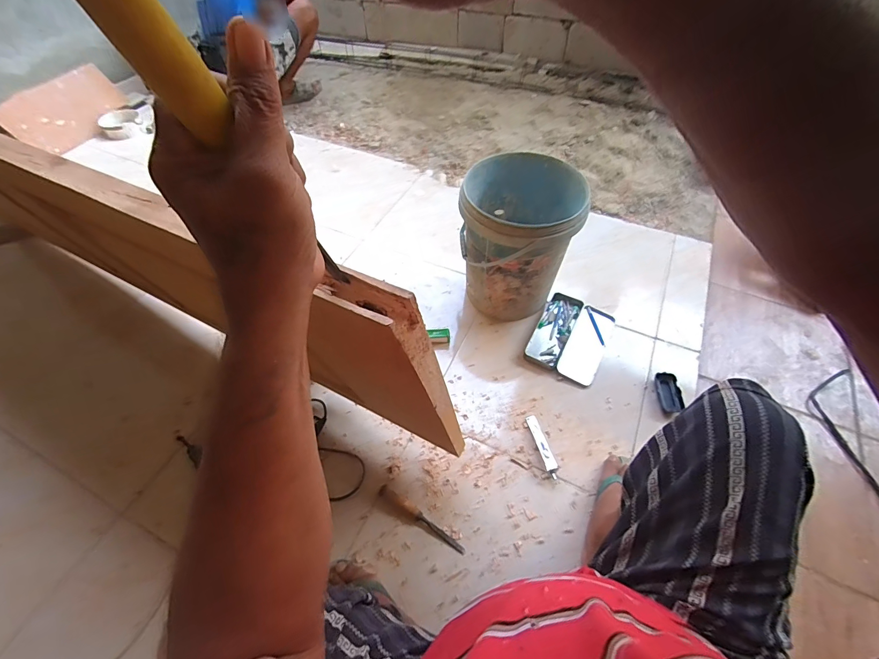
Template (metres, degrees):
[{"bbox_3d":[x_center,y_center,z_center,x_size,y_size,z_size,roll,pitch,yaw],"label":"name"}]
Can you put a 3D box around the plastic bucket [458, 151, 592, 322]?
[{"bbox_3d":[0.212,-0.248,1.060,0.298,0.329,0.304,-1,56,1],"label":"plastic bucket"}]

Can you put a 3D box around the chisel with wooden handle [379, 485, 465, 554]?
[{"bbox_3d":[-0.039,0.401,0.812,0.215,0.021,0.024,29,60,18],"label":"chisel with wooden handle"}]

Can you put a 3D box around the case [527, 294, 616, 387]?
[{"bbox_3d":[0.377,0.020,1.096,0.194,0.022,0.265,25,59,16],"label":"case"}]

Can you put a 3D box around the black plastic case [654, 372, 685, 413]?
[{"bbox_3d":[0.591,0.164,0.985,0.061,0.020,0.110,0,55,0],"label":"black plastic case"}]

